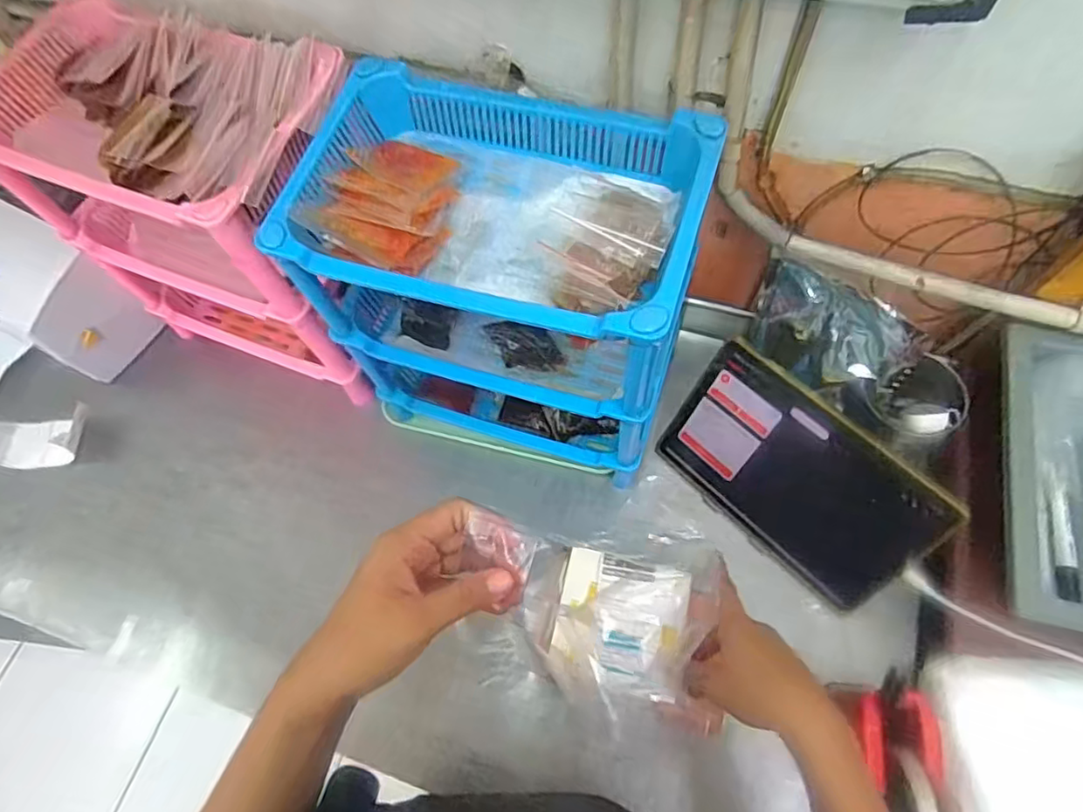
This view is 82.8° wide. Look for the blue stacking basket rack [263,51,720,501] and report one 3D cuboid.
[{"bbox_3d":[-0.027,-0.096,0.594,0.298,0.331,0.195,14,66,10],"label":"blue stacking basket rack"}]

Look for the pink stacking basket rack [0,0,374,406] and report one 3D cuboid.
[{"bbox_3d":[-0.332,-0.192,0.659,0.318,0.349,0.181,21,67,14],"label":"pink stacking basket rack"}]

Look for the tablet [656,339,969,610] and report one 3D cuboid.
[{"bbox_3d":[0.246,0.070,0.609,0.249,0.161,0.016,40,32,20],"label":"tablet"}]

